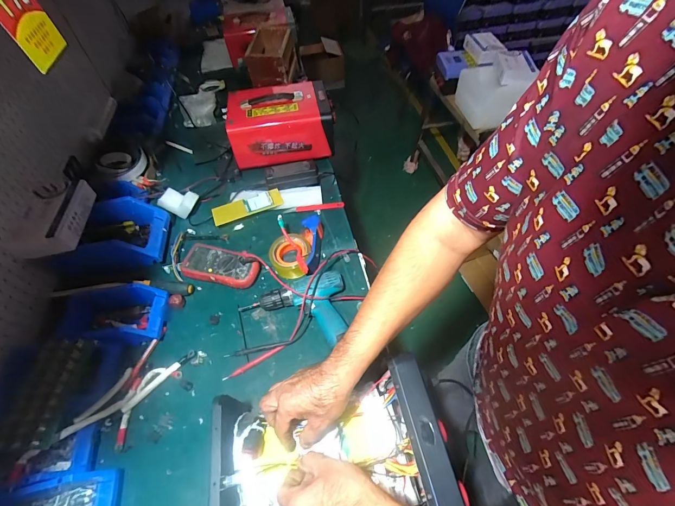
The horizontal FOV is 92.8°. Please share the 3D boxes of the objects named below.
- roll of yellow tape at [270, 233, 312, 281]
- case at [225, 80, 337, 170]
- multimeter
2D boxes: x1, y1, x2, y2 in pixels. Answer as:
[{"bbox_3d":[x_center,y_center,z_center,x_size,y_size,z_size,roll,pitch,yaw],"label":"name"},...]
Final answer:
[{"bbox_3d":[-0.111,0.008,0.772,0.093,0.055,0.093,-2,54,2],"label":"roll of yellow tape"},{"bbox_3d":[-0.175,-0.395,0.993,0.309,0.156,0.211,-14,54,-7],"label":"case"},{"bbox_3d":[-0.275,0.033,0.772,0.180,0.050,0.086,9,55,10],"label":"multimeter"}]

